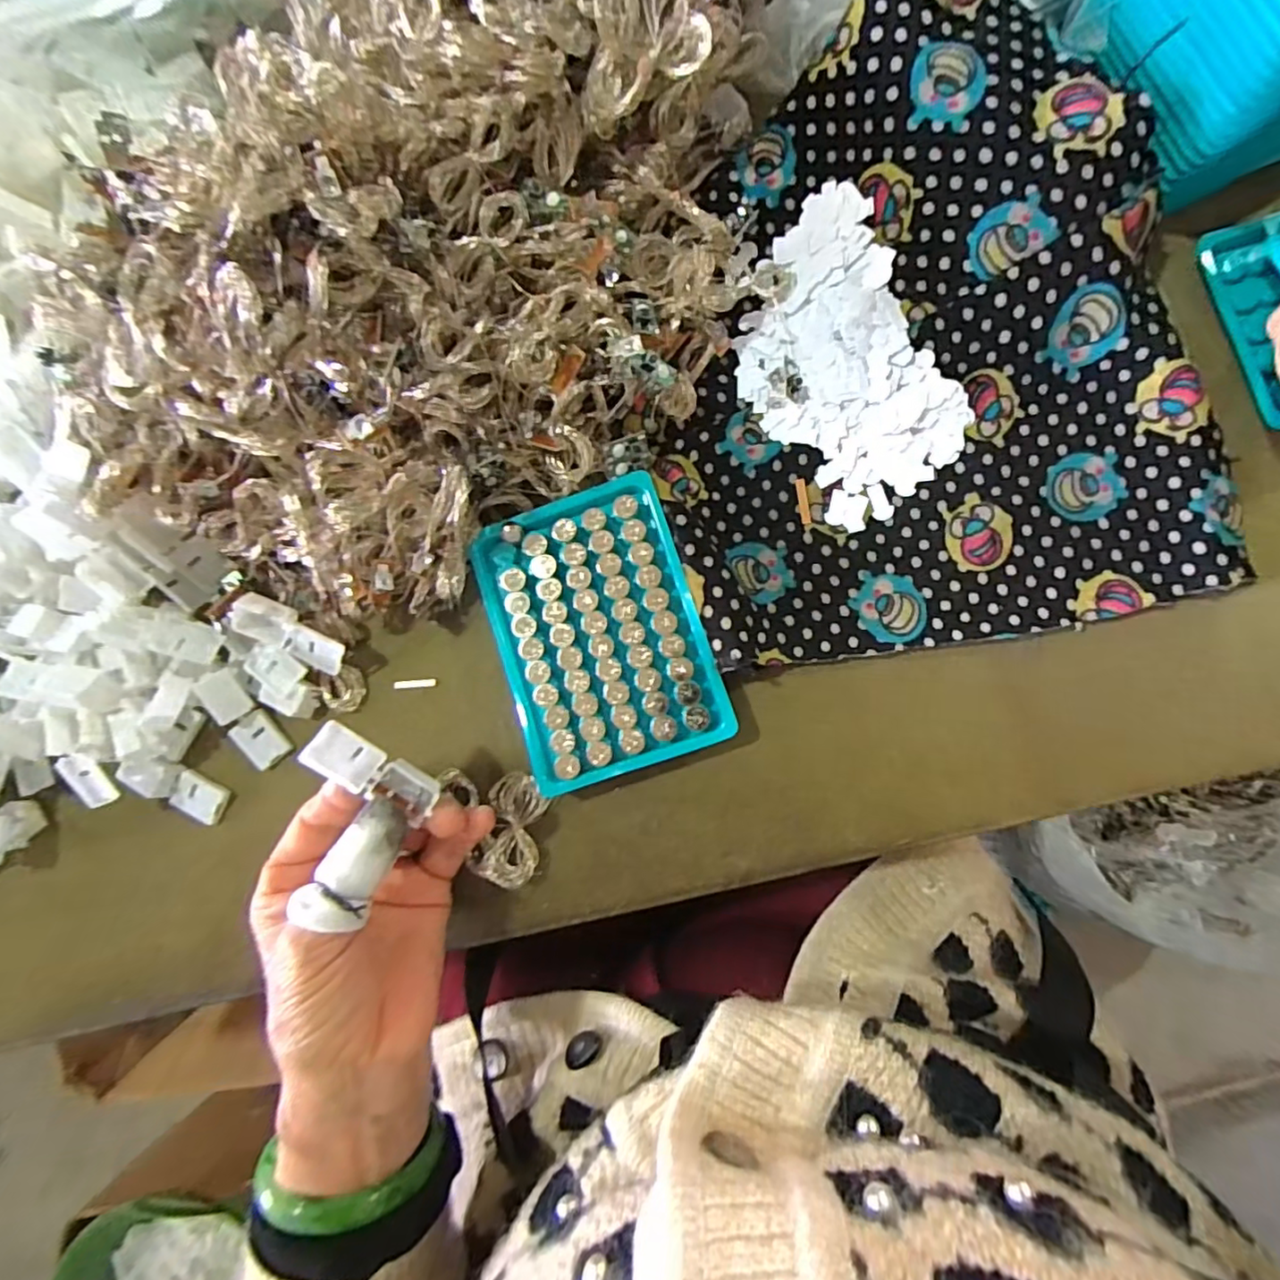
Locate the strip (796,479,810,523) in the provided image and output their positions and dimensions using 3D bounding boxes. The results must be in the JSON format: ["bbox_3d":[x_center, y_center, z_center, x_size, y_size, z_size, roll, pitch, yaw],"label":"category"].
[{"bbox_3d":[0.078,-0.067,0.292,0.004,0.004,0.021,-7,84,5],"label":"strip"}]

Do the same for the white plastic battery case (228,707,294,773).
[{"bbox_3d":[-0.197,0.052,0.317,0.021,0.004,0.028,-40,99,-13],"label":"white plastic battery case"}]

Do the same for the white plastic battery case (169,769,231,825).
[{"bbox_3d":[-0.229,0.082,0.317,0.028,0.006,0.018,23,87,7],"label":"white plastic battery case"}]

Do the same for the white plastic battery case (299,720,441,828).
[{"bbox_3d":[-0.112,0.056,0.257,0.055,0.008,0.021,35,89,-21],"label":"white plastic battery case"}]

